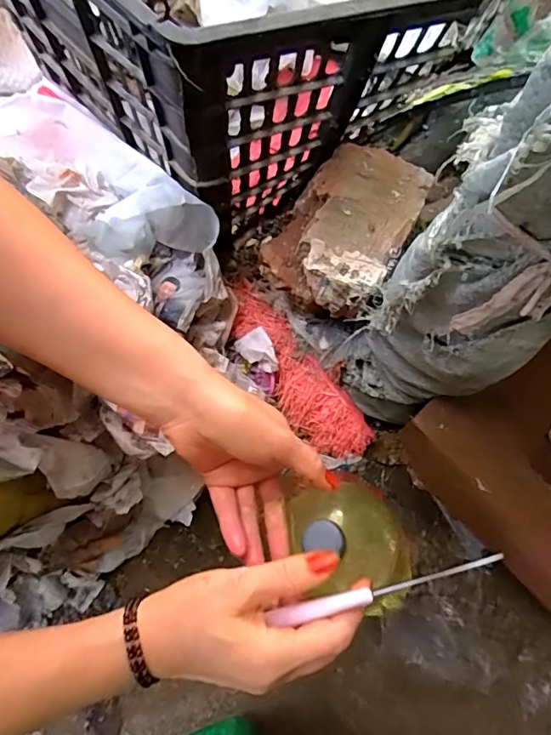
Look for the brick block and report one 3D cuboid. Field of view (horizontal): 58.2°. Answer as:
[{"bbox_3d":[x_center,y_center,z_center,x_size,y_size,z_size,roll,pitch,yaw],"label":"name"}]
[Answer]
[{"bbox_3d":[0.081,-0.162,0.582,0.140,0.077,0.184,35,80,9],"label":"brick block"}]

